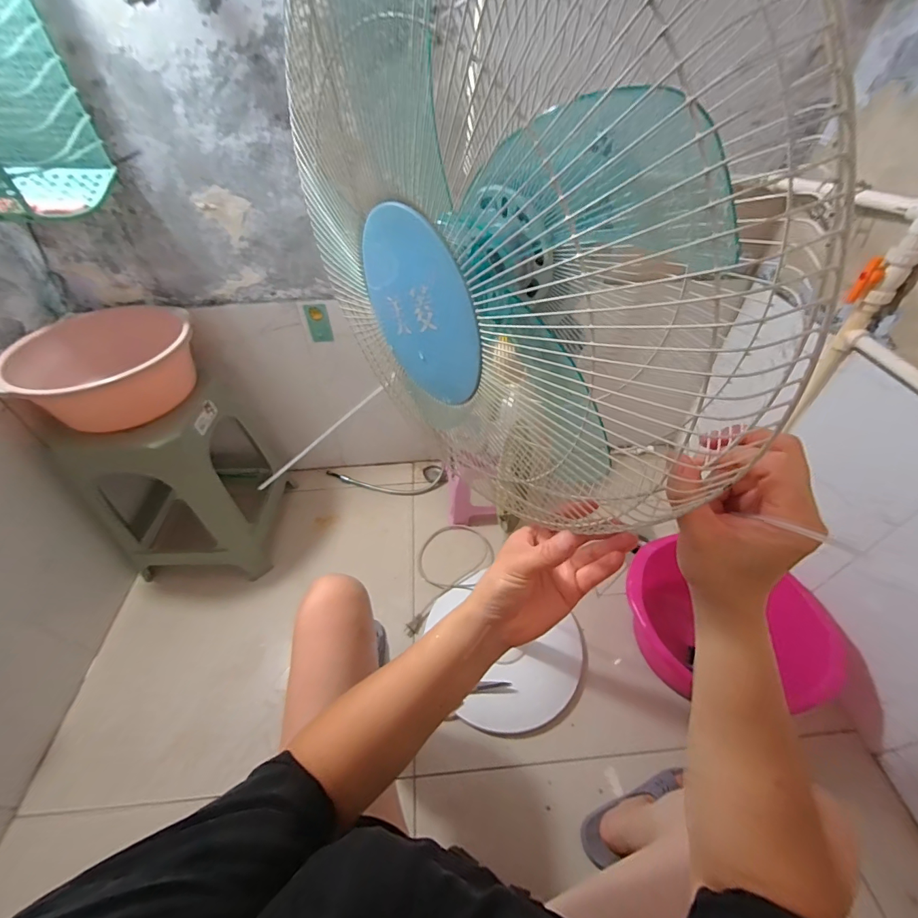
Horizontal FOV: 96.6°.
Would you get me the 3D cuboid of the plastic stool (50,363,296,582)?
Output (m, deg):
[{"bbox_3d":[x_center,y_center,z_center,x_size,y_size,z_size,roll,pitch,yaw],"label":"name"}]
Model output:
[{"bbox_3d":[-0.748,0.034,1.167,0.374,0.509,0.412,2,46,3],"label":"plastic stool"}]

